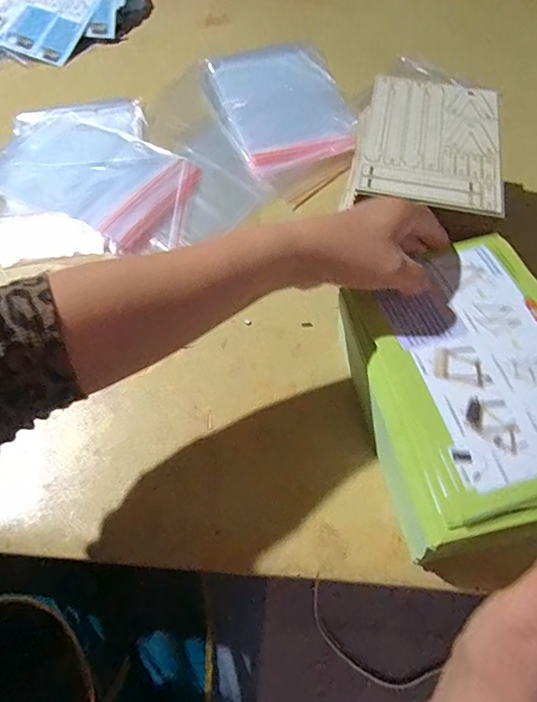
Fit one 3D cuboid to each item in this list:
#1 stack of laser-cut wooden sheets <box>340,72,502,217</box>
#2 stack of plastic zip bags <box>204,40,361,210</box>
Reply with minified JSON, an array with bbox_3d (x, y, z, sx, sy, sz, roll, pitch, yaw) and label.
[{"bbox_3d":[0.157,-0.208,0.422,0.137,0.011,0.181,10,63,6],"label":"stack of laser-cut wooden sheets"},{"bbox_3d":[0.024,-0.333,0.600,0.181,0.021,0.313,-13,63,-6],"label":"stack of plastic zip bags"}]

